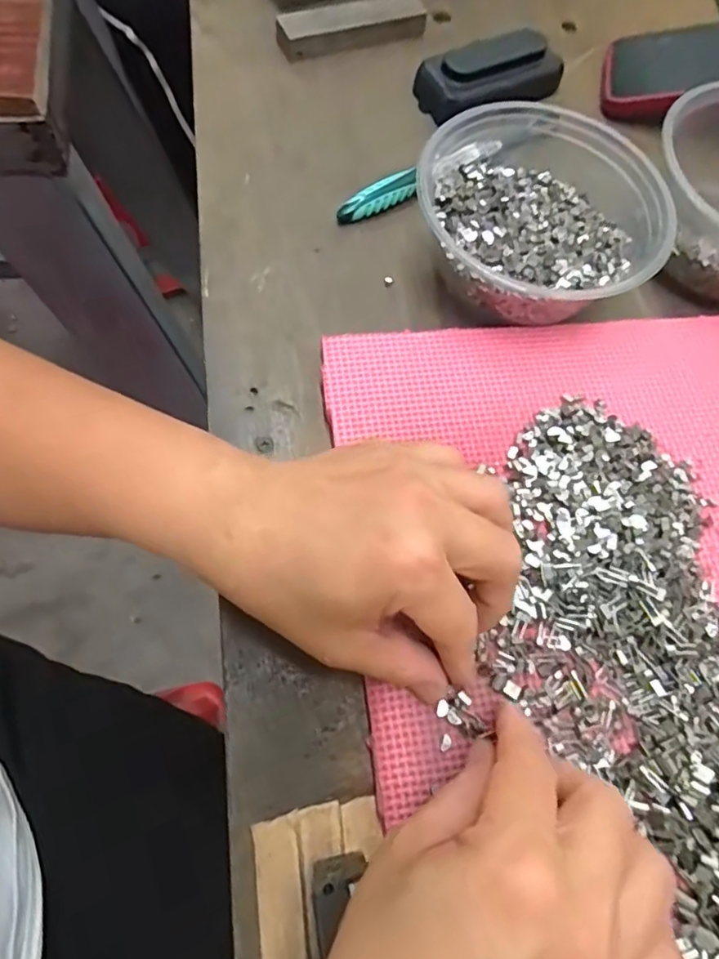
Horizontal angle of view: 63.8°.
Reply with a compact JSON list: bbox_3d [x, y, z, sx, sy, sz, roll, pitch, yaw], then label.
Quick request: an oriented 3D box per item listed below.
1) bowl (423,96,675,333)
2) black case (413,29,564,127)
[{"bbox_3d":[0.101,-0.143,0.320,0.123,0.056,0.129,3,68,-6],"label":"bowl"},{"bbox_3d":[0.092,-0.281,0.399,0.104,0.028,0.035,-15,71,-13],"label":"black case"}]

